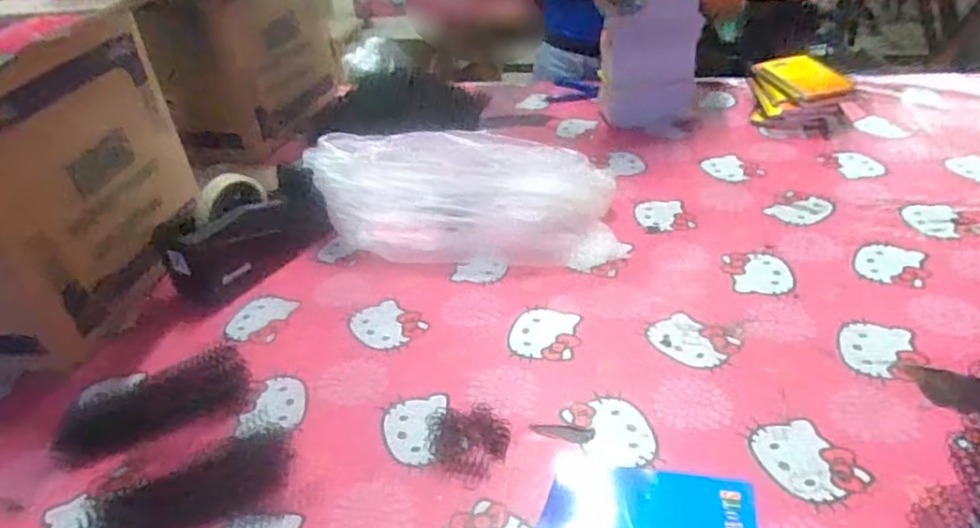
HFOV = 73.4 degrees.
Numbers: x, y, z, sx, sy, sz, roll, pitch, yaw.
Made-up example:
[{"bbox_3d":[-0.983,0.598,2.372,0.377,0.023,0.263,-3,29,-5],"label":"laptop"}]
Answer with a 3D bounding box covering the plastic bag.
[{"bbox_3d":[-0.022,-0.116,0.876,0.387,0.091,0.240,5,37,14],"label":"plastic bag"}]

